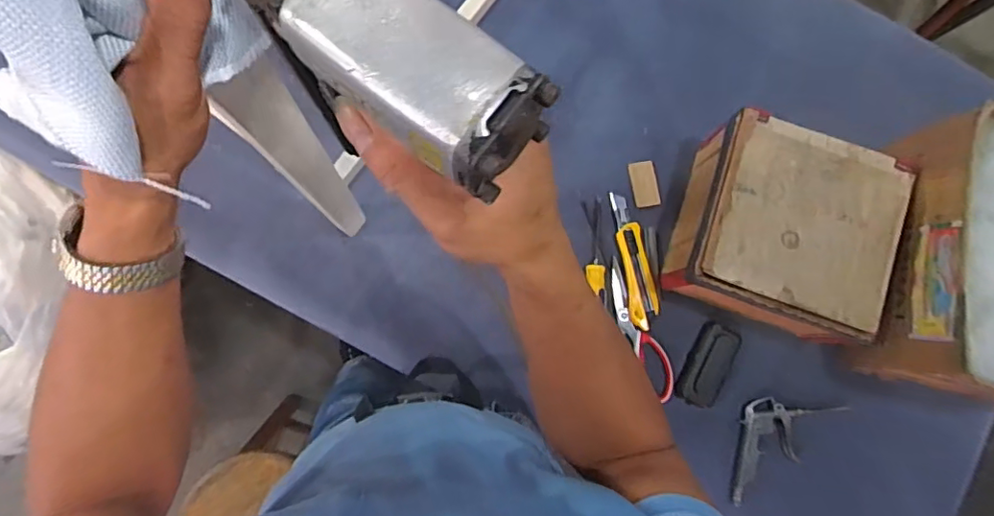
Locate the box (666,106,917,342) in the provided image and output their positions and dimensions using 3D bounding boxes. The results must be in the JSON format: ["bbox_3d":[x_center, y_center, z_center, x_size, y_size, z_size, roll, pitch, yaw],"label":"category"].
[{"bbox_3d":[0.343,-0.028,0.695,0.221,0.131,0.220,17,82,-2],"label":"box"}]

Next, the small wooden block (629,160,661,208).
[{"bbox_3d":[0.196,-0.098,0.757,0.034,0.007,0.060,-8,84,-5],"label":"small wooden block"}]

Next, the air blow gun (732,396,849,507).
[{"bbox_3d":[0.350,0.223,0.728,0.172,0.022,0.087,-33,86,-7],"label":"air blow gun"}]

